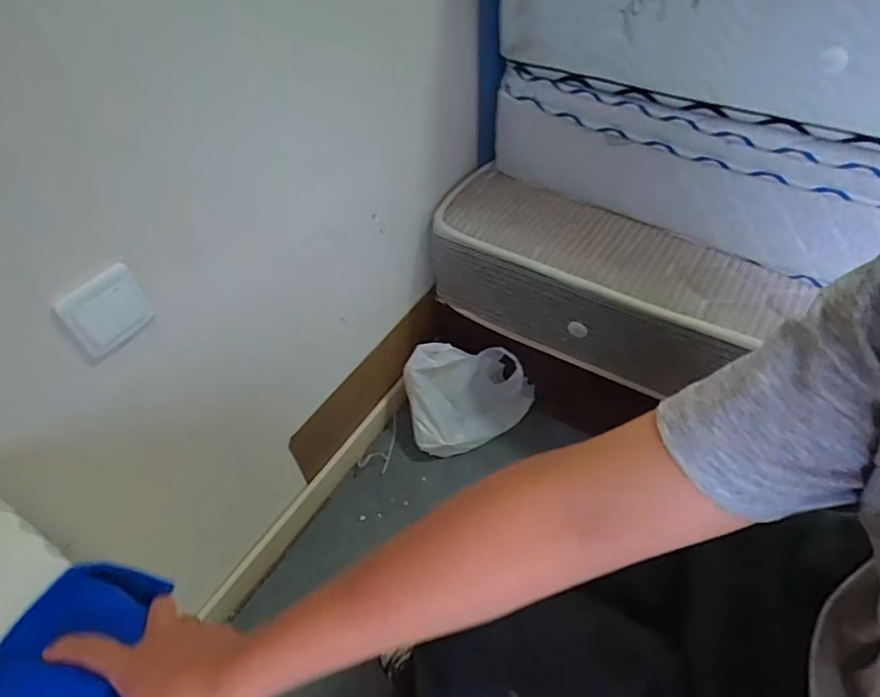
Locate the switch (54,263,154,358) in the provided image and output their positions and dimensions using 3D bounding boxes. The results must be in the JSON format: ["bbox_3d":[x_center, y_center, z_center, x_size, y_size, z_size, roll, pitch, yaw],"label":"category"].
[{"bbox_3d":[-0.365,-0.043,0.582,0.019,0.078,0.081,28,56,26],"label":"switch"}]

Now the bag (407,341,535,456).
[{"bbox_3d":[0.074,0.104,1.188,0.290,0.198,0.160,-13,49,-7],"label":"bag"}]

